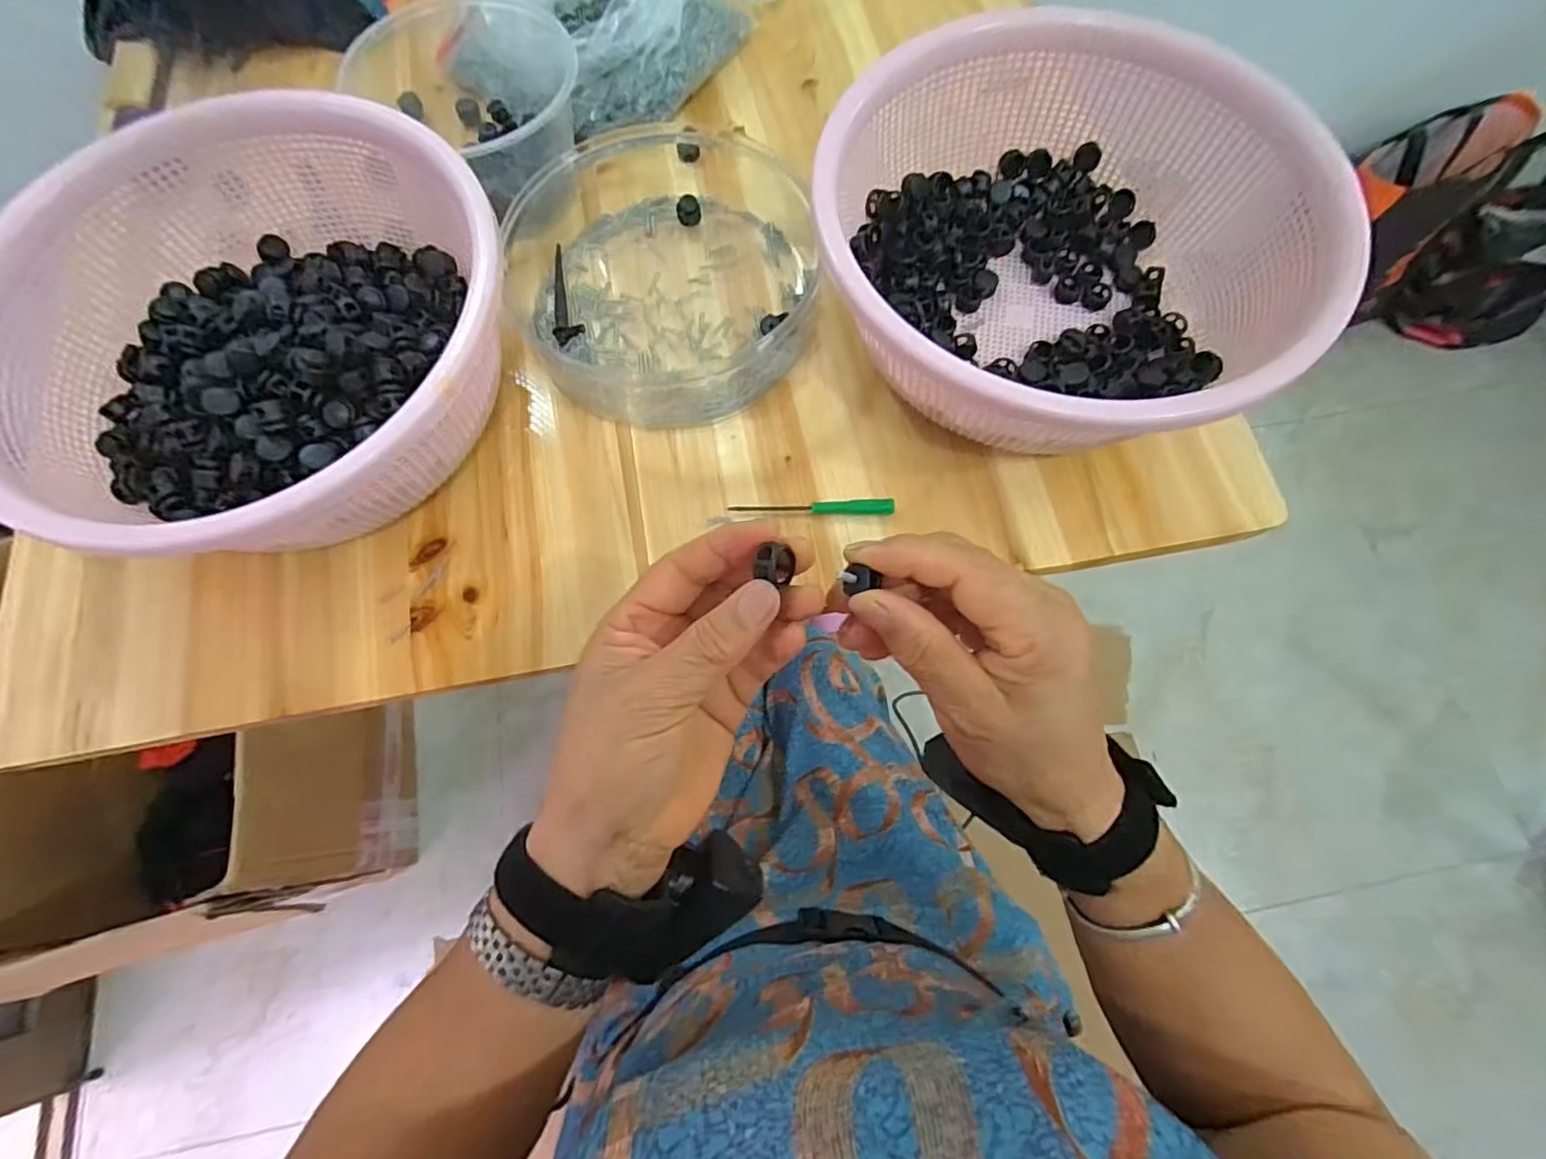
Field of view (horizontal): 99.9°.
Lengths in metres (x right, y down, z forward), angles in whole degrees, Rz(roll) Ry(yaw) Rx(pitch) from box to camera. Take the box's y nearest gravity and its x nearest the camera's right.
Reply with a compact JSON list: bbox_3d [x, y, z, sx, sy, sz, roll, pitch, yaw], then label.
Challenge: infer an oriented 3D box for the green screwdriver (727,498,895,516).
[{"bbox_3d":[0.024,-0.043,0.392,0.097,0.009,0.011,-2,70,0],"label":"green screwdriver"}]

